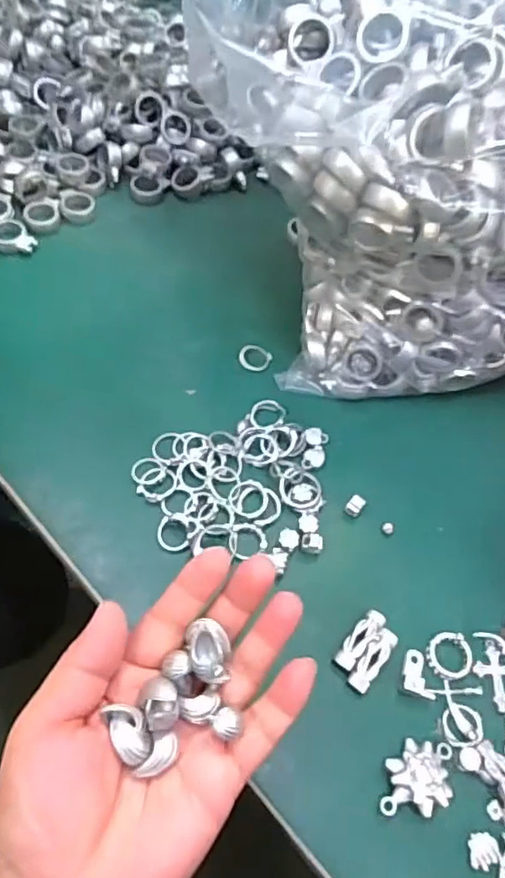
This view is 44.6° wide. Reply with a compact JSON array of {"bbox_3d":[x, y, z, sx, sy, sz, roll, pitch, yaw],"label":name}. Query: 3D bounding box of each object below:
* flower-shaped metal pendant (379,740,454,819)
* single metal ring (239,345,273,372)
[{"bbox_3d":[0.079,0.160,0.292,0.033,0.012,0.031,9,59,-3],"label":"flower-shaped metal pendant"},{"bbox_3d":[0.001,-0.056,0.422,0.021,0.004,0.021,4,59,-6],"label":"single metal ring"}]

